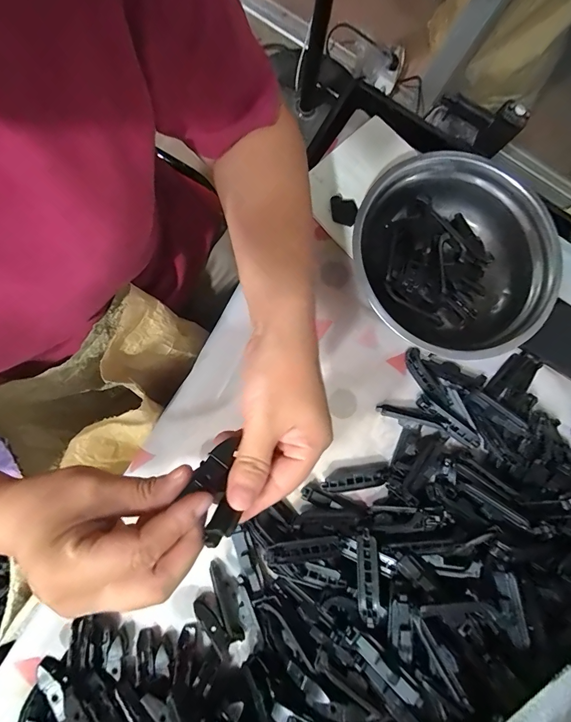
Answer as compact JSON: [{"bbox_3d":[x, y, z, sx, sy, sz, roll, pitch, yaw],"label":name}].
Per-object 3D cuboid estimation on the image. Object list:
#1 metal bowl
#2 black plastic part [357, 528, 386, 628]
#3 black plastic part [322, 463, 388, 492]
[{"bbox_3d":[0.178,-0.104,0.382,0.187,0.080,0.199,1,84,-7],"label":"metal bowl"},{"bbox_3d":[0.078,0.198,0.326,0.022,0.009,0.073,2,66,0],"label":"black plastic part"},{"bbox_3d":[0.073,0.122,0.366,0.072,0.011,0.020,-5,84,-8],"label":"black plastic part"}]

